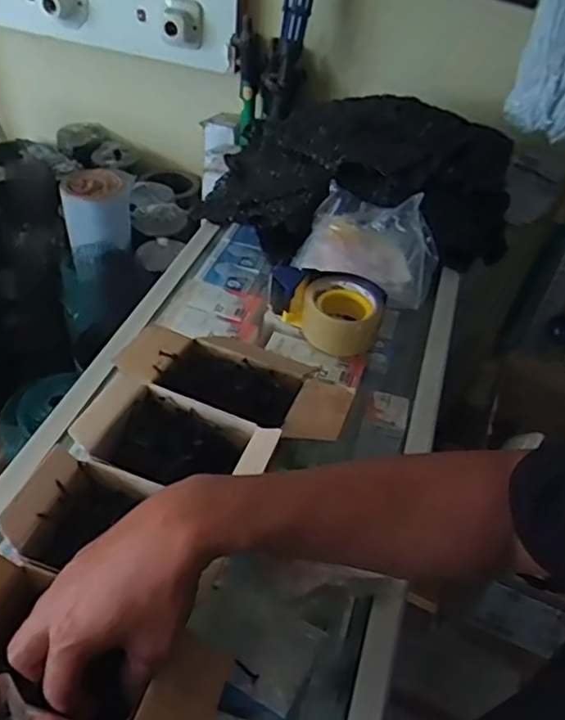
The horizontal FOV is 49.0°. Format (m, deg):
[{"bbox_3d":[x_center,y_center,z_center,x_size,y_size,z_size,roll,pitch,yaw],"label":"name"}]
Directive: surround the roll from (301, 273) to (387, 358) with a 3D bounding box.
[{"bbox_3d":[0.075,-0.060,0.778,0.096,0.058,0.097,4,43,-4],"label":"roll"}]

